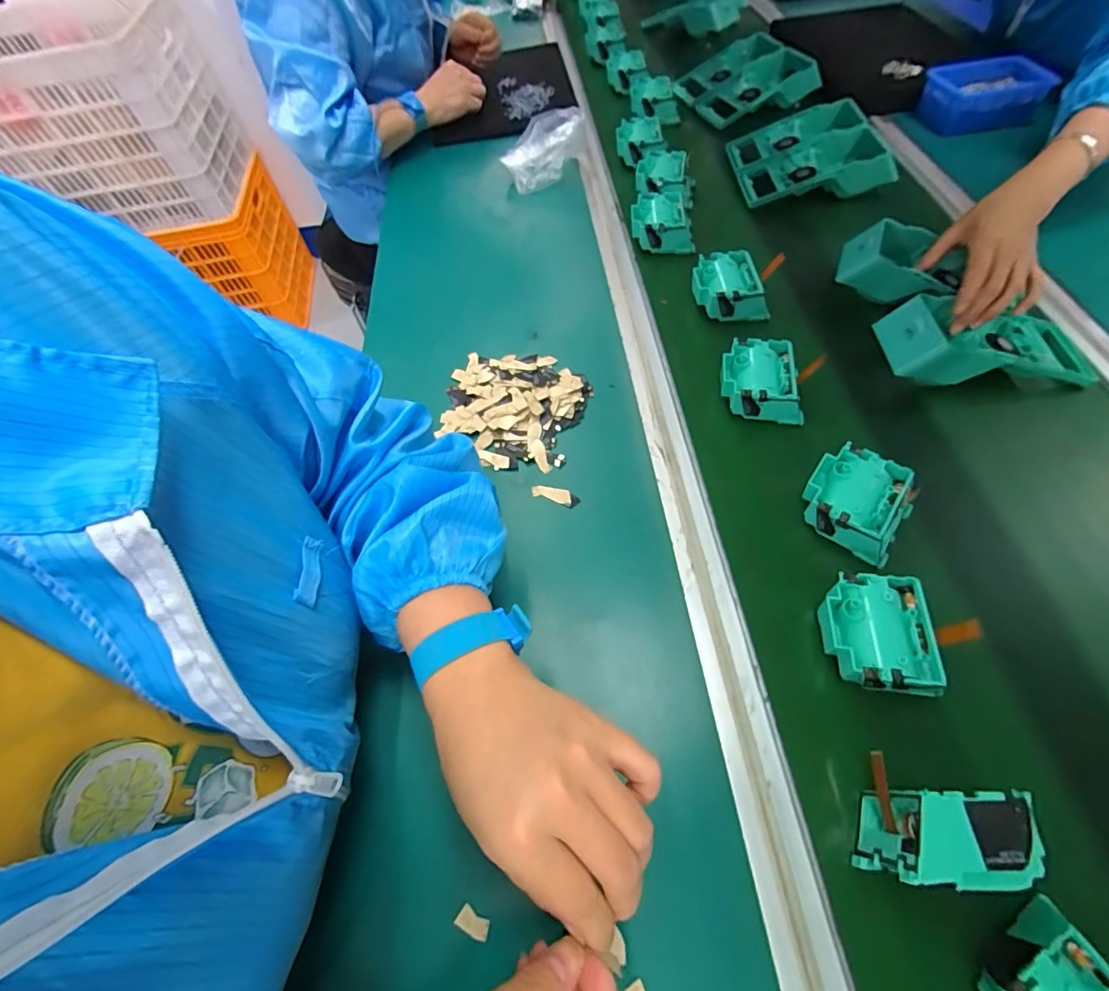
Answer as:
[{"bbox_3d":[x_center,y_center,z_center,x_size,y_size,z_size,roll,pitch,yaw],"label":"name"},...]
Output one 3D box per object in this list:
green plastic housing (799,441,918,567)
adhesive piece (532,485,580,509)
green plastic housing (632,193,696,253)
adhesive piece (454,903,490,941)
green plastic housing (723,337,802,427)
[{"bbox_3d":[0.247,0.006,0.407,0.076,0.042,0.073,31,65,21],"label":"green plastic housing"},{"bbox_3d":[0.001,0.000,0.450,0.044,0.004,0.014,17,61,14],"label":"adhesive piece"},{"bbox_3d":[0.135,-0.347,0.628,0.075,0.036,0.082,-1,58,3],"label":"green plastic housing"},{"bbox_3d":[-0.050,0.259,0.298,0.021,0.004,0.012,21,62,16],"label":"adhesive piece"},{"bbox_3d":[0.201,-0.111,0.481,0.072,0.039,0.072,4,59,6],"label":"green plastic housing"}]

